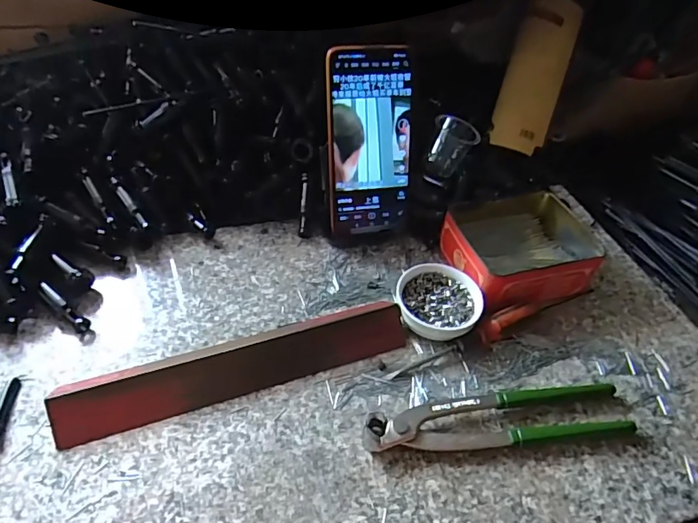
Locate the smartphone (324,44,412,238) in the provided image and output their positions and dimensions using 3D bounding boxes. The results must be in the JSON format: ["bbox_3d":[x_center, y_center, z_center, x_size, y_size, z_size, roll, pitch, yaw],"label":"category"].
[{"bbox_3d":[0.019,-0.102,0.436,0.075,0.164,0.004,-6,25,-10],"label":"smartphone"}]

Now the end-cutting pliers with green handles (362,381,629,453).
[{"bbox_3d":[0.111,0.113,0.358,0.198,0.018,0.044,-3,46,-9],"label":"end-cutting pliers with green handles"}]

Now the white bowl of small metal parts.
[{"bbox_3d":[0.076,0.036,0.419,0.070,0.026,0.071,3,46,-3],"label":"white bowl of small metal parts"}]

